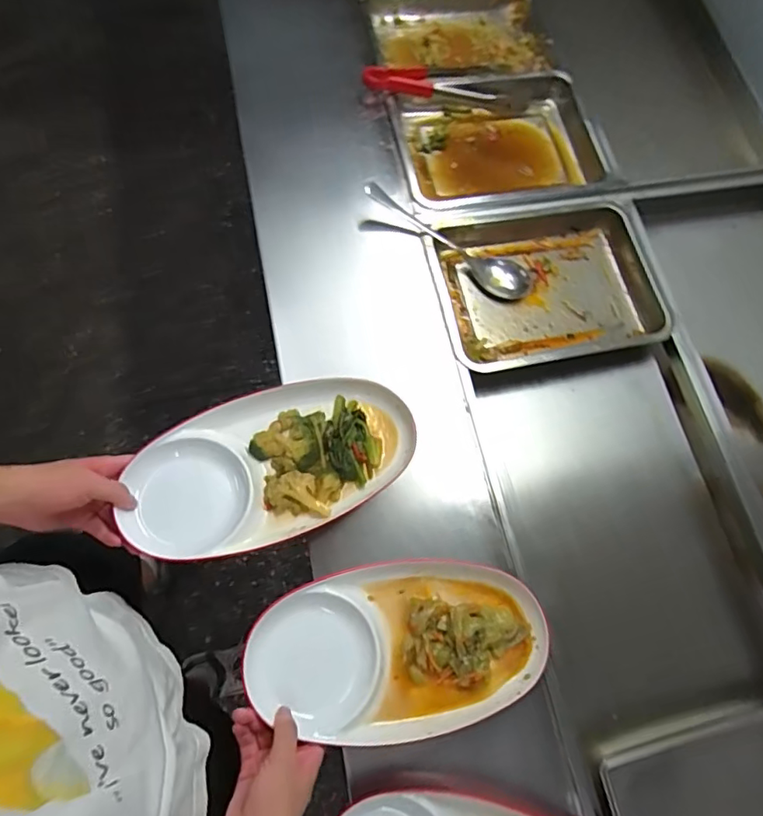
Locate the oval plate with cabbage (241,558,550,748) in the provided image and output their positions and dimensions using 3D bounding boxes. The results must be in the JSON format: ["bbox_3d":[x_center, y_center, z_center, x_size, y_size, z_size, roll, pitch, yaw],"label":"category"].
[{"bbox_3d":[0.027,0.266,0.608,0.334,0.047,0.172,-3,67,-16],"label":"oval plate with cabbage"}]

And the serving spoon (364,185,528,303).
[{"bbox_3d":[0.106,-0.259,0.852,0.287,0.054,0.067,31,75,-5],"label":"serving spoon"}]

